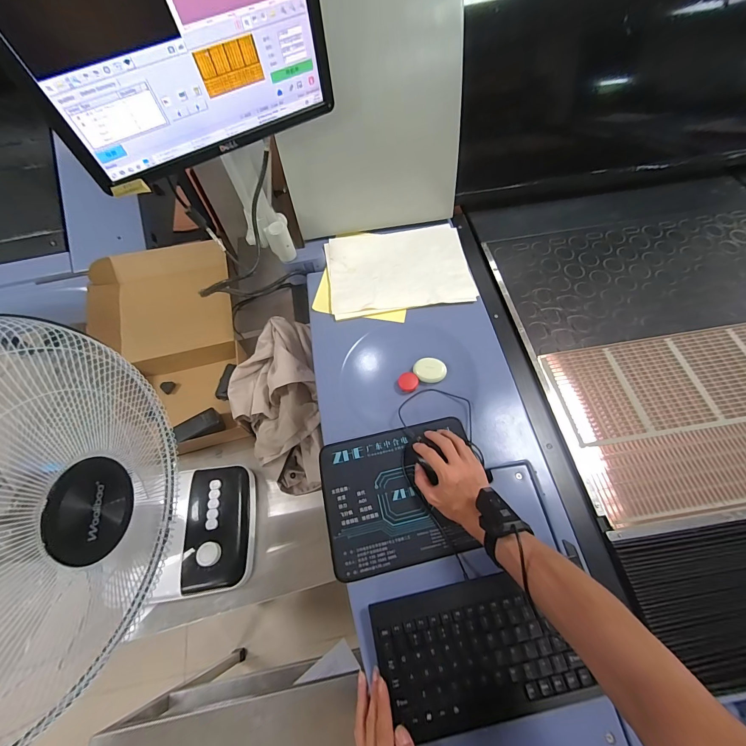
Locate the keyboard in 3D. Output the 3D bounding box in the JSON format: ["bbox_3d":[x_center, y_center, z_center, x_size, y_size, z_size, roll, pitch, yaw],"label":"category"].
[{"bbox_3d":[0.129,0.354,0.433,0.237,0.014,0.148,-13,64,-3],"label":"keyboard"}]

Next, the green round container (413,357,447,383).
[{"bbox_3d":[0.111,-0.006,0.659,0.062,0.016,0.046,14,66,10],"label":"green round container"}]

